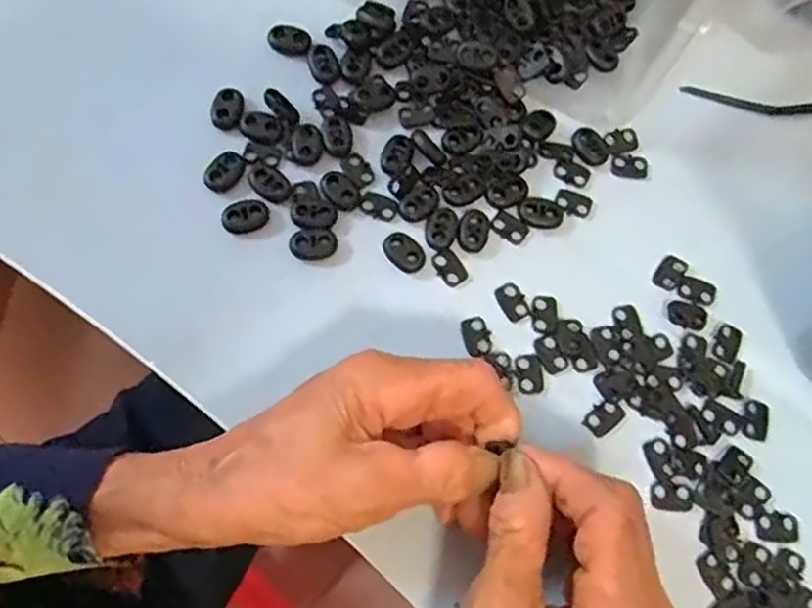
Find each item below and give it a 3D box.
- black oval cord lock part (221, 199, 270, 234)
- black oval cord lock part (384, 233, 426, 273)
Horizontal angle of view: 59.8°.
[{"bbox_3d":[-0.076,-0.042,0.335,0.022,0.005,0.014,-24,76,-8],"label":"black oval cord lock part"},{"bbox_3d":[0.000,-0.025,0.336,0.015,0.004,0.021,-39,78,-12],"label":"black oval cord lock part"}]

